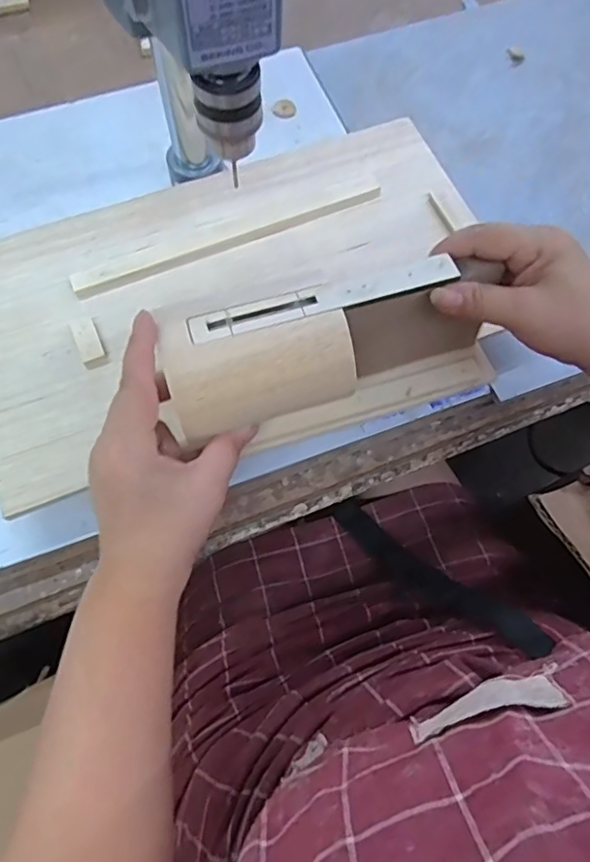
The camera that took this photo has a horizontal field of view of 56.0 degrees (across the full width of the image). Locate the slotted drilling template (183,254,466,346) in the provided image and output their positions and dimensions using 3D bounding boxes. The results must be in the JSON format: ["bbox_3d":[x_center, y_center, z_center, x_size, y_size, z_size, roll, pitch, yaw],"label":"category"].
[{"bbox_3d":[0.015,-0.072,0.300,0.146,0.004,0.023,-18,62,-6],"label":"slotted drilling template"}]

